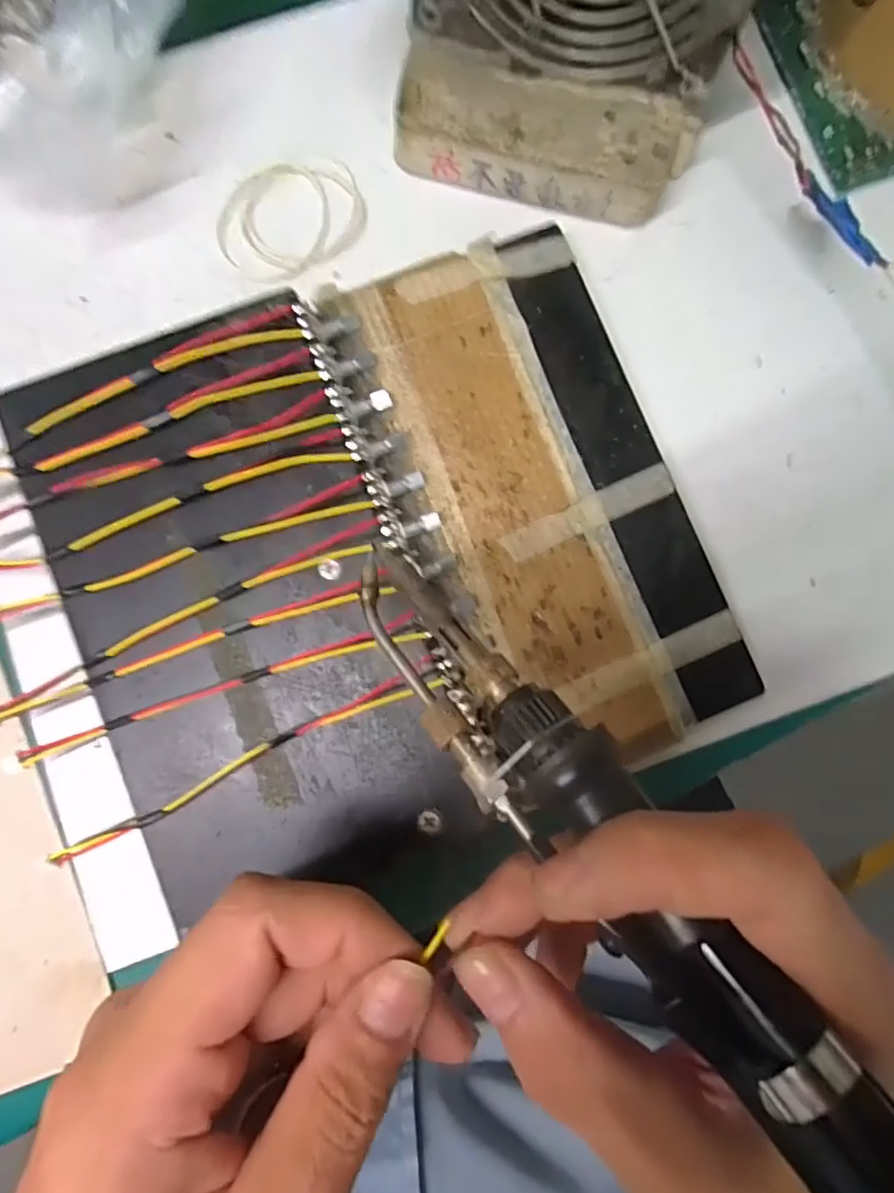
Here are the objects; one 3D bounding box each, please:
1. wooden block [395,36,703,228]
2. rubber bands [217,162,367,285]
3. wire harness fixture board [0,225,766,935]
[{"bbox_3d":[0.040,-0.187,0.246,0.117,0.023,0.043,13,84,-1],"label":"wooden block"},{"bbox_3d":[-0.065,-0.158,0.249,0.062,0.004,0.046,-34,87,-5],"label":"rubber bands"},{"bbox_3d":[-0.018,-0.014,0.224,0.223,0.035,0.211,-25,86,-4],"label":"wire harness fixture board"}]

